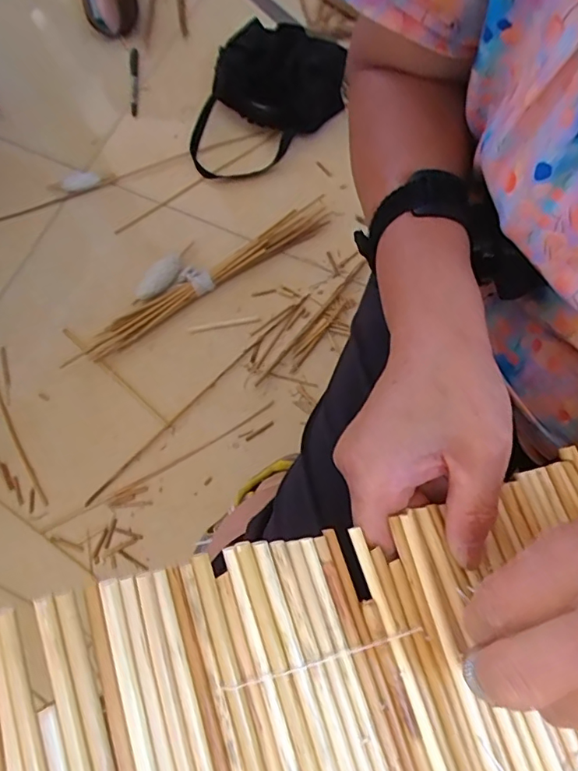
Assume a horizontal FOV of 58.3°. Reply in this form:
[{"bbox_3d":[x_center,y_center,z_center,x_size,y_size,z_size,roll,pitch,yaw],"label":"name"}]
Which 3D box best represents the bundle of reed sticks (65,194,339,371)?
[{"bbox_3d":[-0.127,-0.161,0.783,0.448,0.027,0.049,-34,77,-9],"label":"bundle of reed sticks"}]

